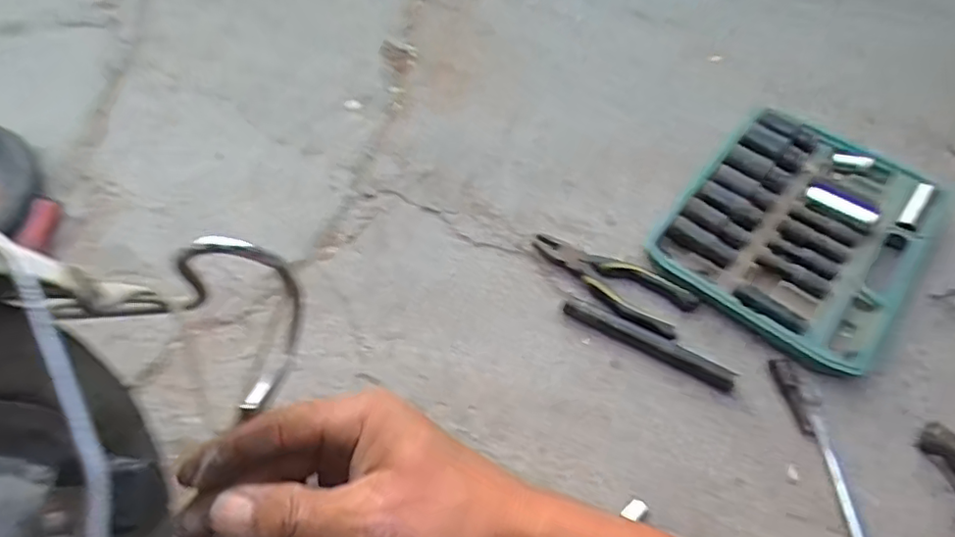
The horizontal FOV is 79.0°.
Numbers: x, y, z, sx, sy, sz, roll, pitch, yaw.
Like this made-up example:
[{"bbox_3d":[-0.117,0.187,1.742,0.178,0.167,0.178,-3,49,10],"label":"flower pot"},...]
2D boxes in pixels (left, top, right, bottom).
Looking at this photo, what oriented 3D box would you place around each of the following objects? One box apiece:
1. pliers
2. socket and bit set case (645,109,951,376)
[{"bbox_3d":[0.146,0.019,0.655,0.187,0.019,0.068,25,60,16],"label":"pliers"},{"bbox_3d":[0.388,-0.052,0.690,0.255,0.055,0.328,37,64,22],"label":"socket and bit set case"}]

